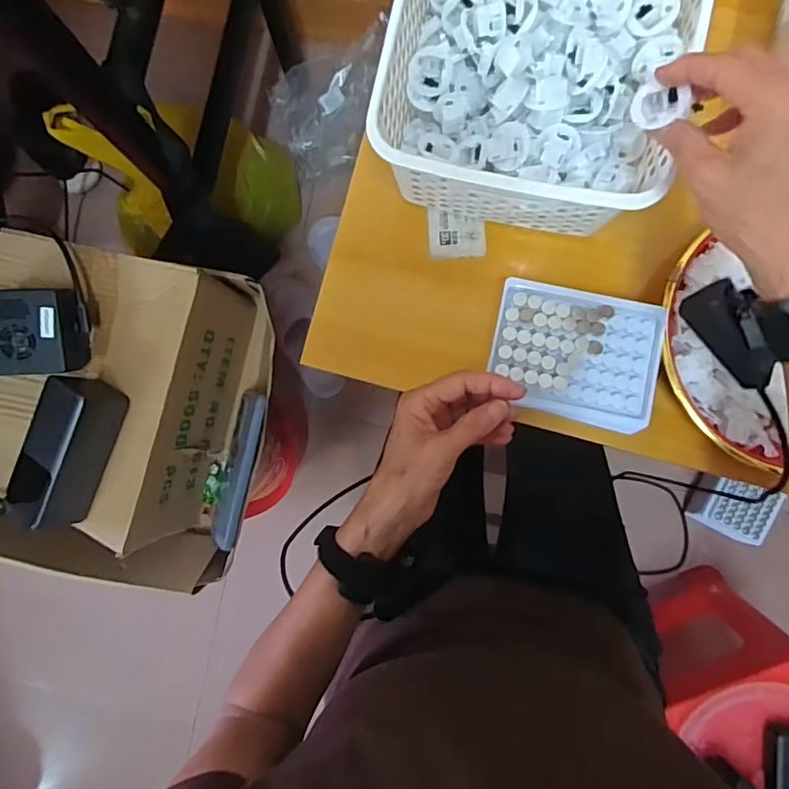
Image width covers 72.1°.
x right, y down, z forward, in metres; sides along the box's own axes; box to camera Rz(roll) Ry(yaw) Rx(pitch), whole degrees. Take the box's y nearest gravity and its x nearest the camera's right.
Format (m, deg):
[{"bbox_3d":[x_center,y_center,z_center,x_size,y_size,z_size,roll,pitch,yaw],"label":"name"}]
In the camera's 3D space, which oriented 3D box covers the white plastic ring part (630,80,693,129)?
[{"bbox_3d":[0.164,-0.178,0.332,0.032,0.016,0.034,-9,68,36],"label":"white plastic ring part"}]

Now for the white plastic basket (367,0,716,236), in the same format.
[{"bbox_3d":[0.113,-0.288,0.411,0.207,0.091,0.306,12,88,4],"label":"white plastic basket"}]

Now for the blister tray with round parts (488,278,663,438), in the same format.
[{"bbox_3d":[0.144,-0.032,0.434,0.129,0.014,0.104,12,88,4],"label":"blister tray with round parts"}]

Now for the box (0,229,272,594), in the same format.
[{"bbox_3d":[-0.289,0.034,0.562,0.233,0.174,0.335,6,88,4],"label":"box"}]

